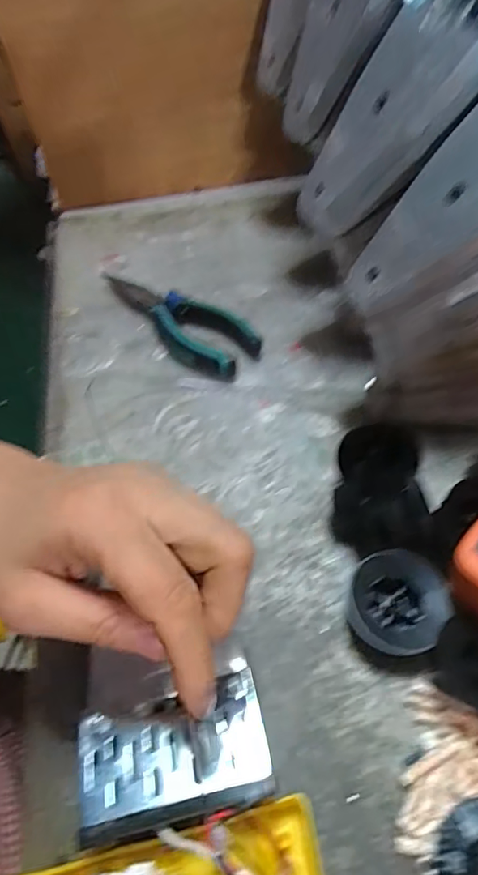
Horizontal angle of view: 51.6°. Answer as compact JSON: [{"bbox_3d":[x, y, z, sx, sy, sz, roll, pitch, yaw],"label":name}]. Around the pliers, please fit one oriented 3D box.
[{"bbox_3d":[-0.052,-0.094,0.390,0.053,0.021,0.146,-40,61,-21],"label":"pliers"}]

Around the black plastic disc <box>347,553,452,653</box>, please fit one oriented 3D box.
[{"bbox_3d":[0.080,0.085,0.252,0.046,0.024,0.048,-3,54,4],"label":"black plastic disc"}]

